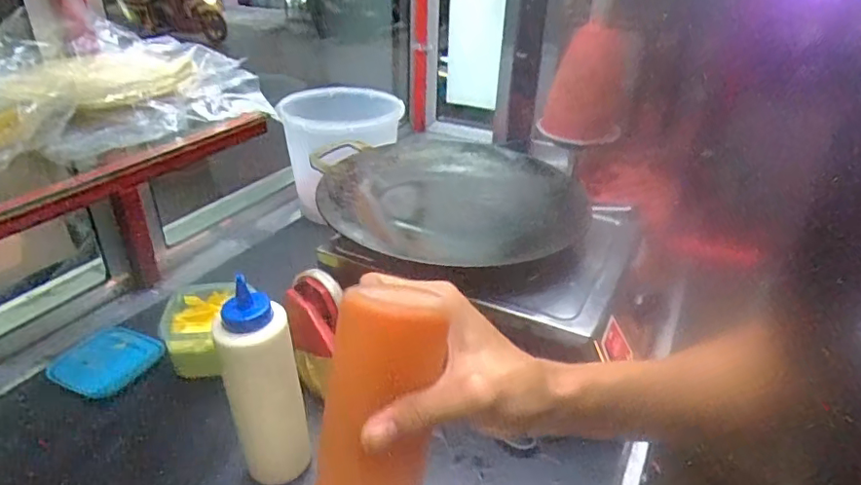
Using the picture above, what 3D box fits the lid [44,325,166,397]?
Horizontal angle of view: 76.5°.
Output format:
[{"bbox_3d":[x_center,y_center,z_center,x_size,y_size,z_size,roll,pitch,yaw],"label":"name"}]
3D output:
[{"bbox_3d":[-0.378,0.138,0.642,0.085,0.008,0.102,26,31,8],"label":"lid"}]

